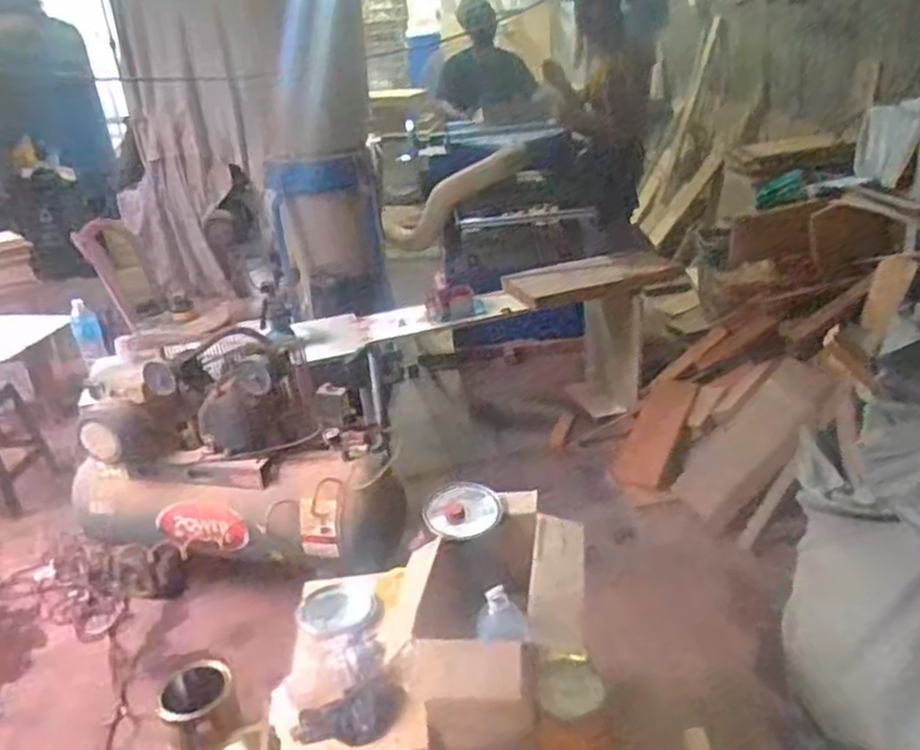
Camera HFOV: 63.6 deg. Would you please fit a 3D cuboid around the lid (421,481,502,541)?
[{"bbox_3d":[0.008,0.274,1.505,0.155,0.017,0.134,-16,45,-24],"label":"lid"}]

